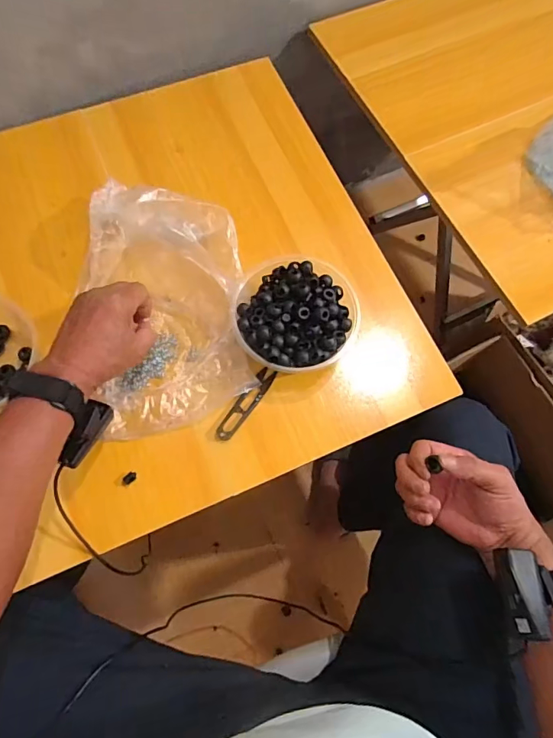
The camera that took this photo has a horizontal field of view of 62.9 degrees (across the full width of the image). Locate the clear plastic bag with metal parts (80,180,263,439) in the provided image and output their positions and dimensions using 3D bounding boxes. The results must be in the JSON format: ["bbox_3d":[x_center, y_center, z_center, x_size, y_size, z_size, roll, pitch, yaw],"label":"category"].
[{"bbox_3d":[-0.138,-0.082,0.537,0.192,0.062,0.297,-8,72,-5],"label":"clear plastic bag with metal parts"}]

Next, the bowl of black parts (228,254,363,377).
[{"bbox_3d":[0.018,-0.065,0.536,0.142,0.062,0.143,1,71,-2],"label":"bowl of black parts"}]

